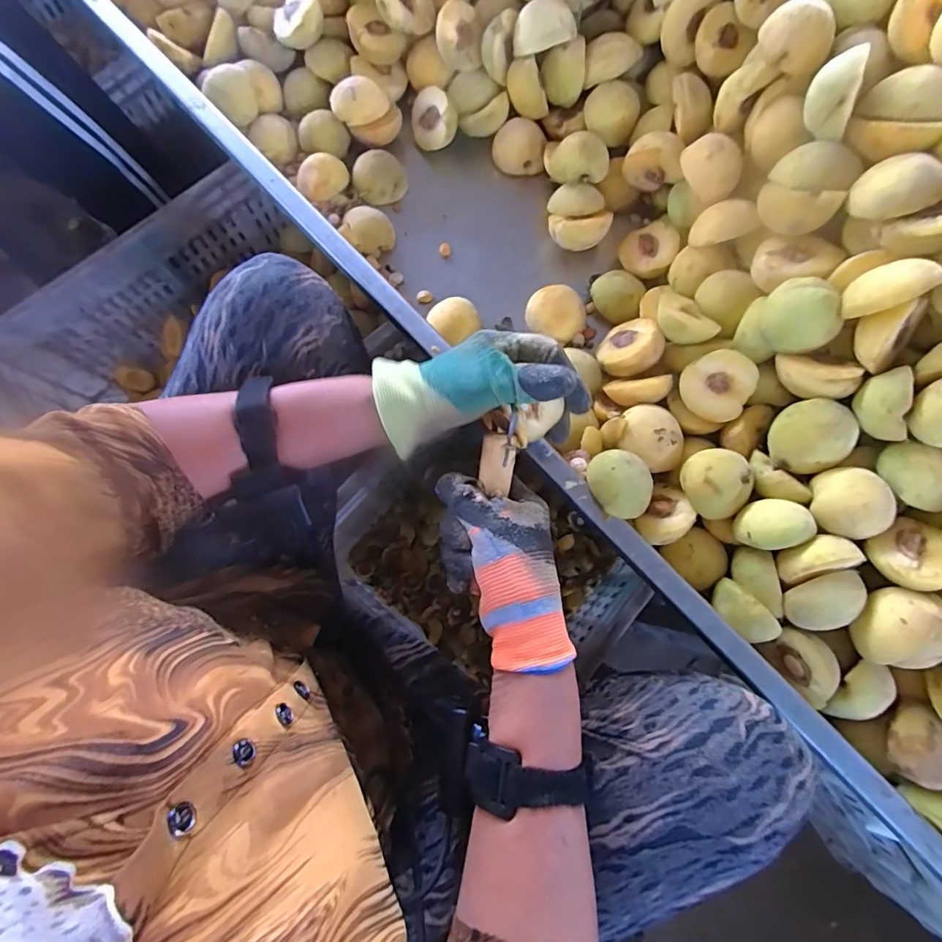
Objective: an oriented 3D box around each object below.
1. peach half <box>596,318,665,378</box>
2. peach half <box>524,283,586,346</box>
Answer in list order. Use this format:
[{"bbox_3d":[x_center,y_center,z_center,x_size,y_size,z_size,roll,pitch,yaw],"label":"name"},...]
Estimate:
[{"bbox_3d":[0.156,-0.122,0.471,0.024,0.063,0.058,40,51,-32],"label":"peach half"},{"bbox_3d":[0.086,-0.156,0.496,0.058,0.039,0.052,20,78,4],"label":"peach half"}]

